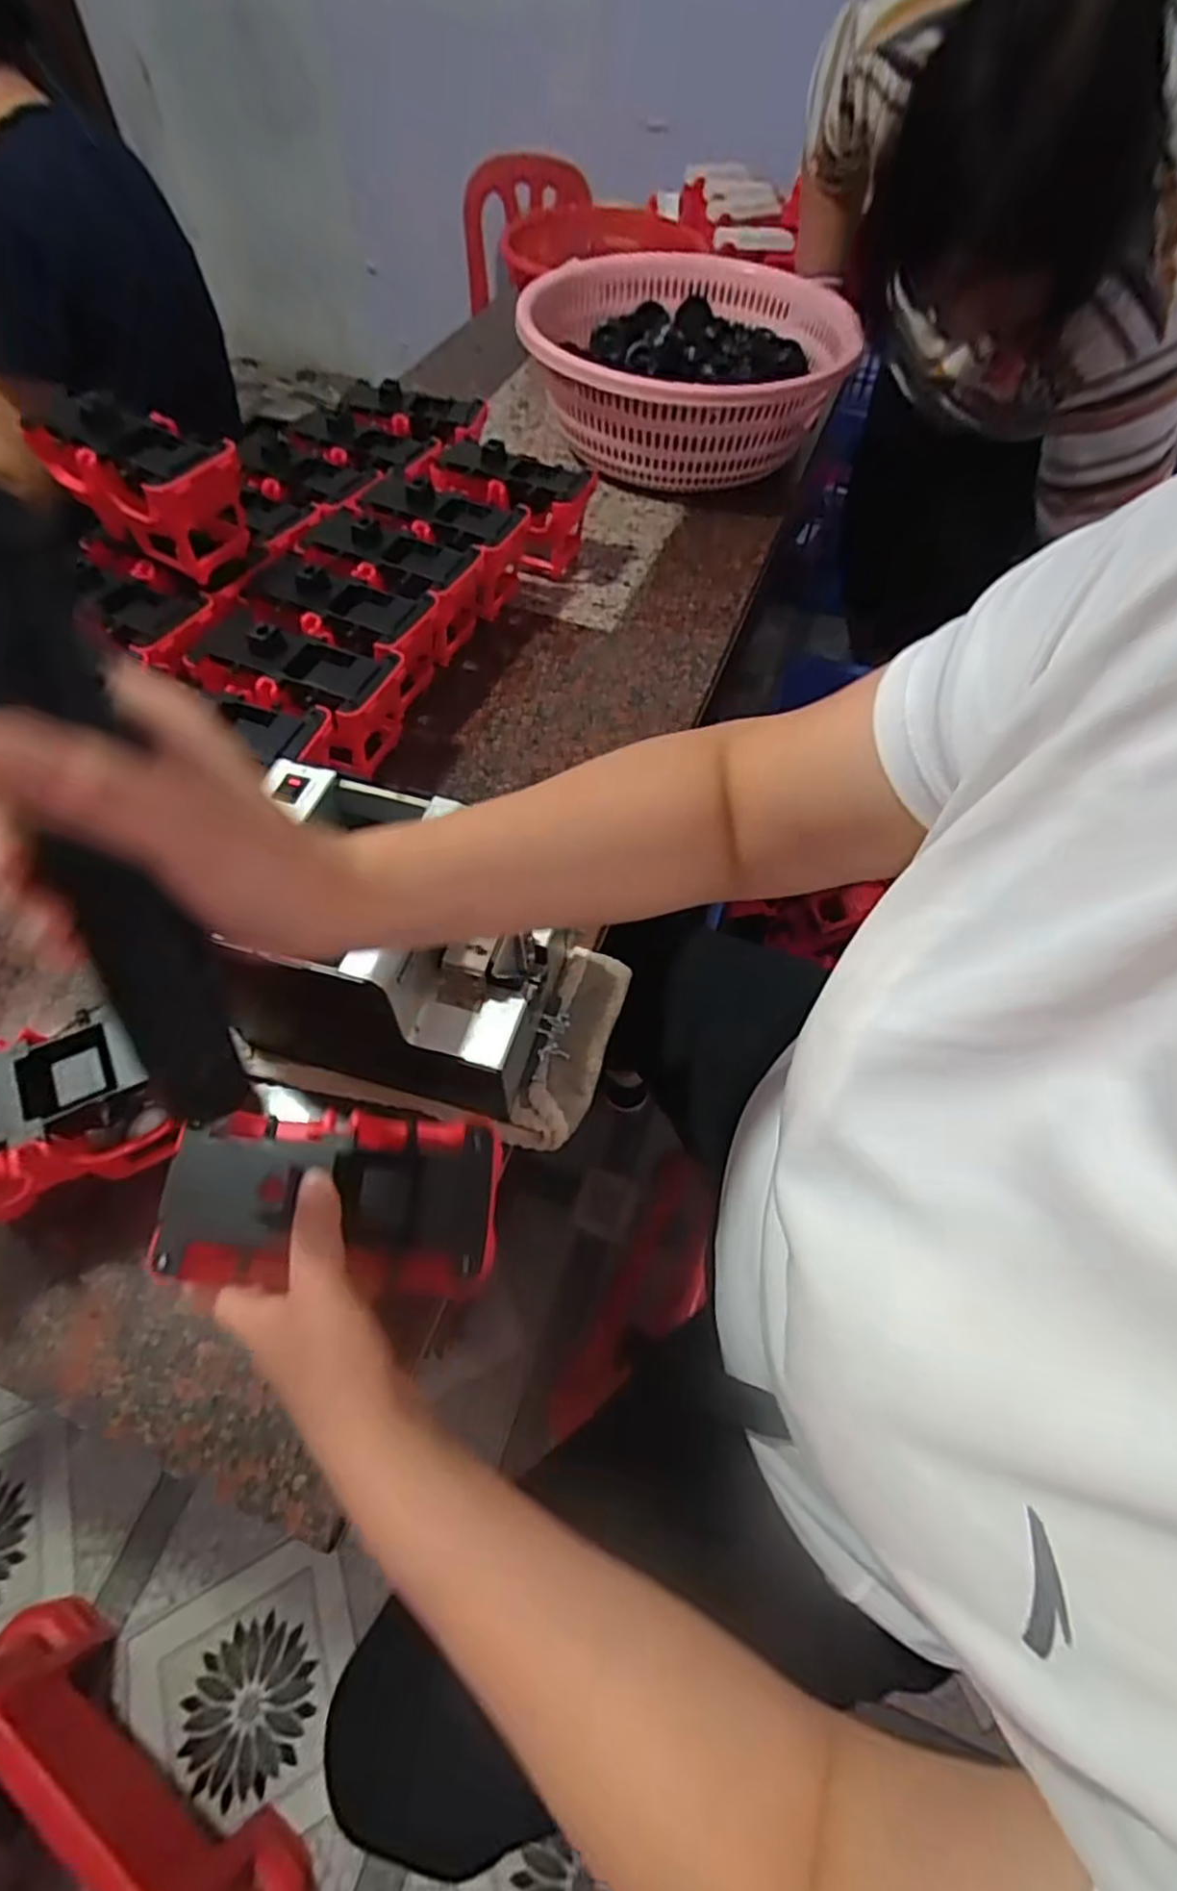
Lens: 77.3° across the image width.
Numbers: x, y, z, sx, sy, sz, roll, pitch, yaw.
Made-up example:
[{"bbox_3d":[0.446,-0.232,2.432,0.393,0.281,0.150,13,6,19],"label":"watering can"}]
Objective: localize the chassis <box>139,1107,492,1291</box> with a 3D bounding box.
[{"bbox_3d":[-0.120,0.119,0.355,0.149,0.043,0.082,4,57,-2],"label":"chassis"}]

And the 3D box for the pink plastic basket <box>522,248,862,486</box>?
[{"bbox_3d":[0.104,-0.636,0.843,0.339,0.154,0.336,11,57,5],"label":"pink plastic basket"}]

